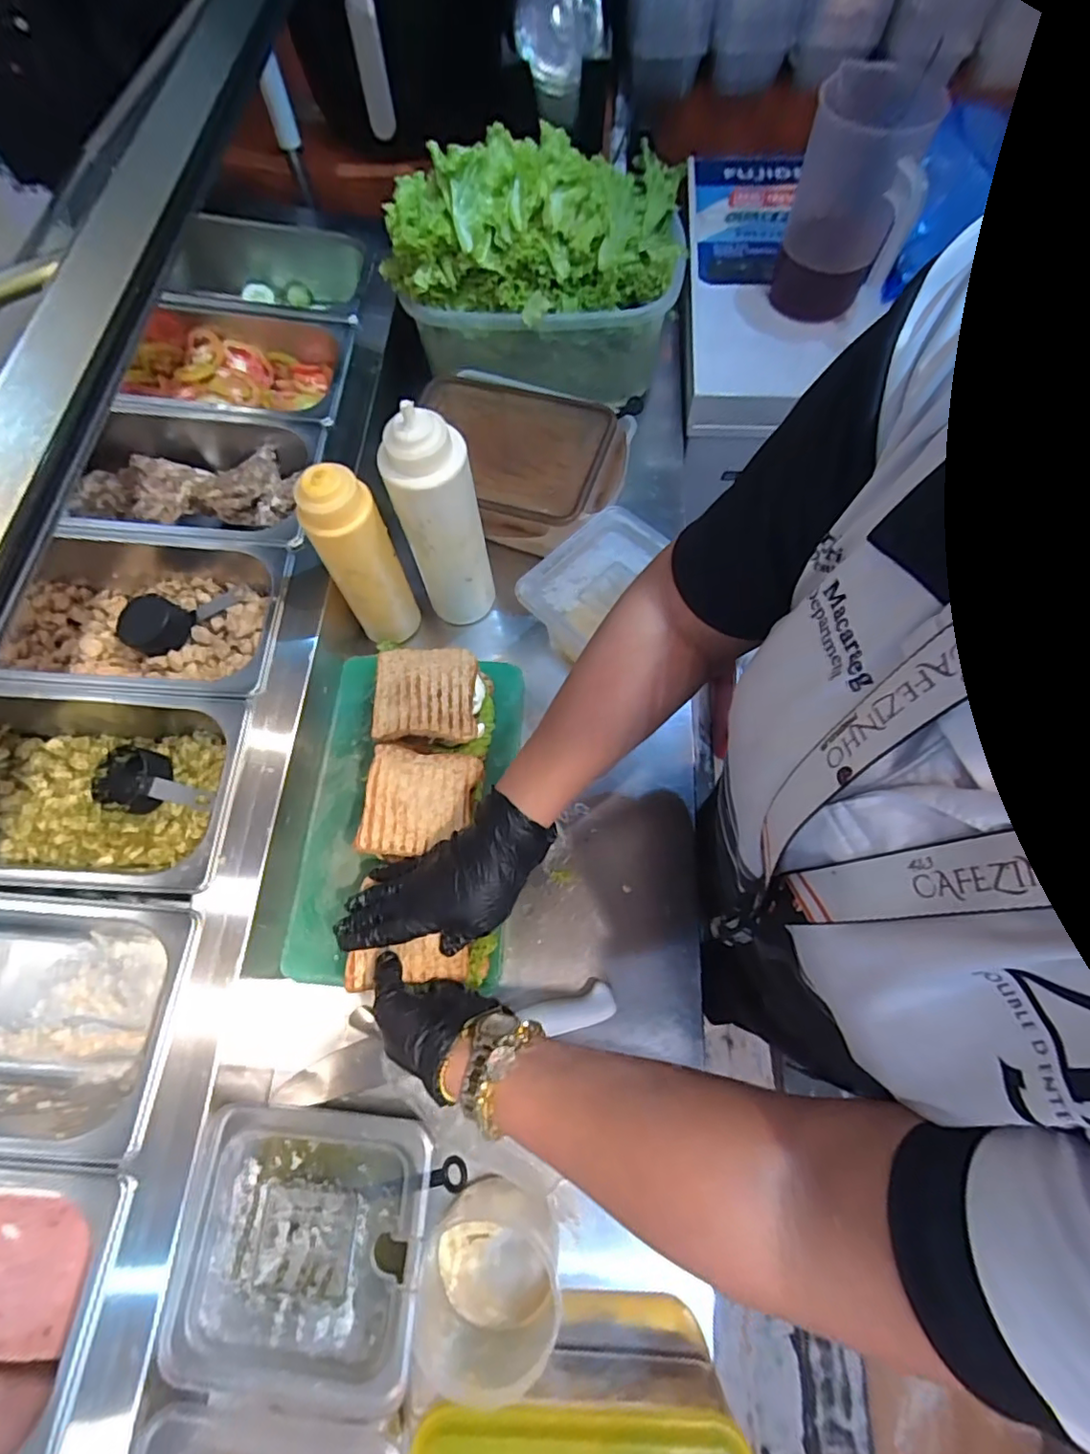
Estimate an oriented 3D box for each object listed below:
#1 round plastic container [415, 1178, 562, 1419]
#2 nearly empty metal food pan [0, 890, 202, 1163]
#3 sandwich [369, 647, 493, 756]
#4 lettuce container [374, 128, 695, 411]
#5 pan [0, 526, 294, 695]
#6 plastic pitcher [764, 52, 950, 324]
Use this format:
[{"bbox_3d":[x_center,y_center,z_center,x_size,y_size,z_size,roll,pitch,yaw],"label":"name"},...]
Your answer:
[{"bbox_3d":[-0.040,0.418,0.441,0.097,0.085,0.107,1,69,3],"label":"round plastic container"},{"bbox_3d":[-0.440,0.233,0.481,0.300,0.110,0.175,4,69,4],"label":"nearly empty metal food pan"},{"bbox_3d":[-0.111,-0.025,0.578,0.112,0.055,0.099,-1,69,2],"label":"sandwich"},{"bbox_3d":[-0.005,-0.571,0.720,0.337,0.207,0.229,3,69,3],"label":"lettuce container"},{"bbox_3d":[-0.409,-0.107,0.600,0.283,0.097,0.191,-1,69,2],"label":"pan"},{"bbox_3d":[0.357,-0.603,0.686,0.132,0.220,0.104,18,70,9],"label":"plastic pitcher"}]

